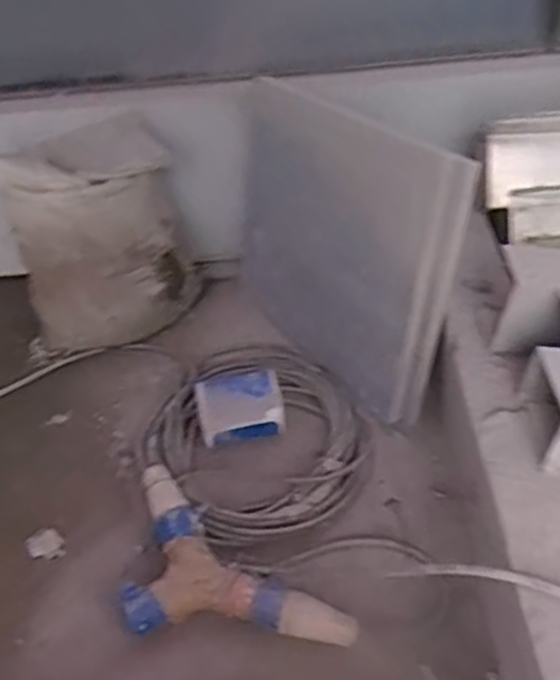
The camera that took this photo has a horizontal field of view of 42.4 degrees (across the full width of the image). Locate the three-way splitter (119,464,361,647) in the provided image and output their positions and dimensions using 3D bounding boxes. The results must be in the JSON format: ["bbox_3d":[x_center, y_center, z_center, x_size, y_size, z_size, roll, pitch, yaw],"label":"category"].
[{"bbox_3d":[-0.094,0.307,0.904,0.348,0.065,0.176,24,48,32],"label":"three-way splitter"}]

